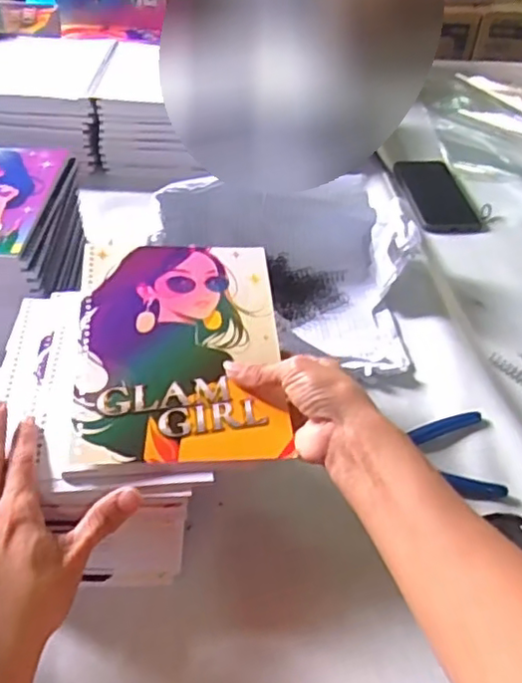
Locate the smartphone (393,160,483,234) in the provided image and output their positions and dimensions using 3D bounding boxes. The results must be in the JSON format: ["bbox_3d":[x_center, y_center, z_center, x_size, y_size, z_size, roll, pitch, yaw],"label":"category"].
[{"bbox_3d":[0.242,-0.207,0.889,0.084,0.010,0.181,0,43,-5],"label":"smartphone"}]

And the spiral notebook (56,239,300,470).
[{"bbox_3d":[-0.058,0.002,0.468,0.144,0.005,0.195,1,53,-11],"label":"spiral notebook"}]

